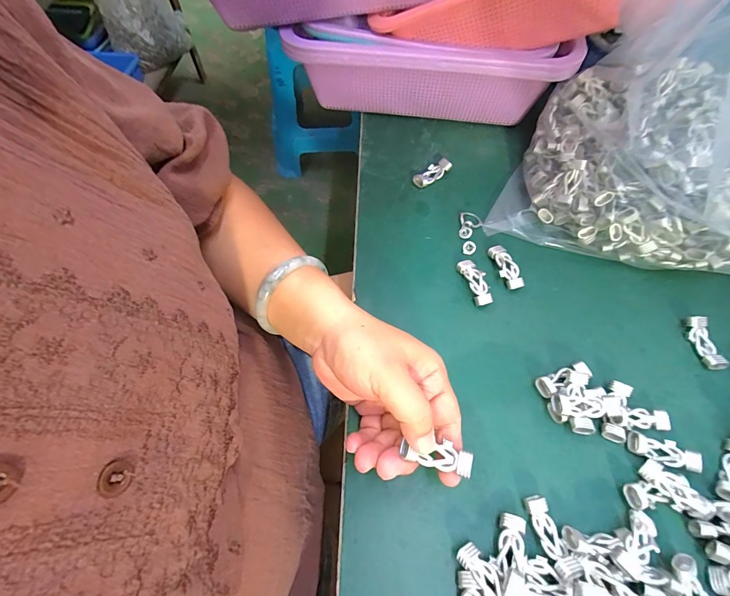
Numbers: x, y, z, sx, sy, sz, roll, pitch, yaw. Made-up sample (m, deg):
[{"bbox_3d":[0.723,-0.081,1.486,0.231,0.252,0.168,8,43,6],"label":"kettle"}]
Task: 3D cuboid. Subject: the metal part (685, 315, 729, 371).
[{"bbox_3d":[0.283,0.037,0.291,0.014,0.012,0.045,-6,62,-2],"label":"metal part"}]

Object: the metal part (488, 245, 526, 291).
[{"bbox_3d":[0.129,-0.029,0.323,0.016,0.011,0.044,-16,63,-7],"label":"metal part"}]

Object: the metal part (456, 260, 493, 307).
[{"bbox_3d":[0.099,-0.014,0.315,0.017,0.011,0.045,-17,63,-8],"label":"metal part"}]

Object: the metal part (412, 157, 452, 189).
[{"bbox_3d":[0.072,-0.136,0.383,0.046,0.013,0.017,-37,67,-16],"label":"metal part"}]

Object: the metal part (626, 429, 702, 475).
[{"bbox_3d":[0.213,0.109,0.251,0.045,0.008,0.017,18,64,10],"label":"metal part"}]

